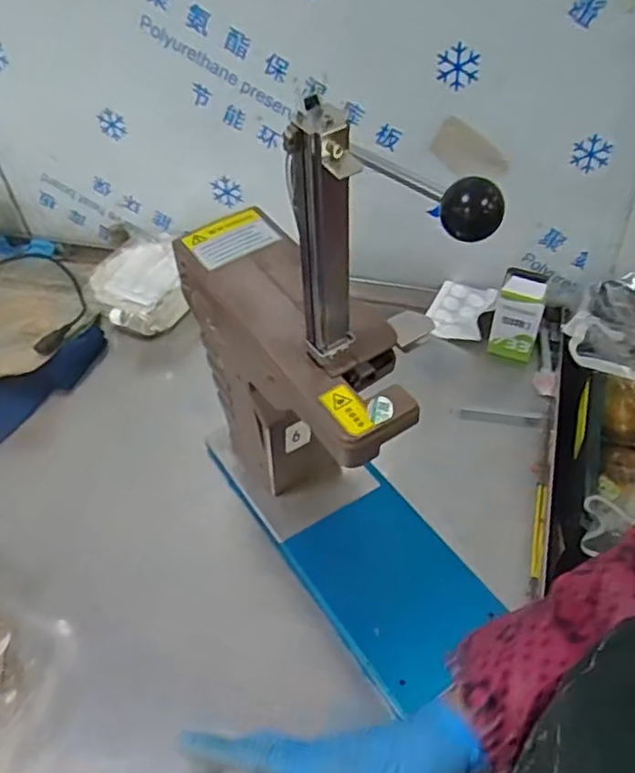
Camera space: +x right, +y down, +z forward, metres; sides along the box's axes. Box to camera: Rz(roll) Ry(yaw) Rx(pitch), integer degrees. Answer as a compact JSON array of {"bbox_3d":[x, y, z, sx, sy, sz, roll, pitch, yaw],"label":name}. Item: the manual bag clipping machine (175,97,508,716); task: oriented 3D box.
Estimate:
[{"bbox_3d":[0.011,0.009,0.577,0.150,0.513,0.358,-29,50,-20],"label":"manual bag clipping machine"}]

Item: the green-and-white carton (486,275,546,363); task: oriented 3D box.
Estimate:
[{"bbox_3d":[0.265,-0.088,0.864,0.055,0.120,0.029,25,54,27],"label":"green-and-white carton"}]

